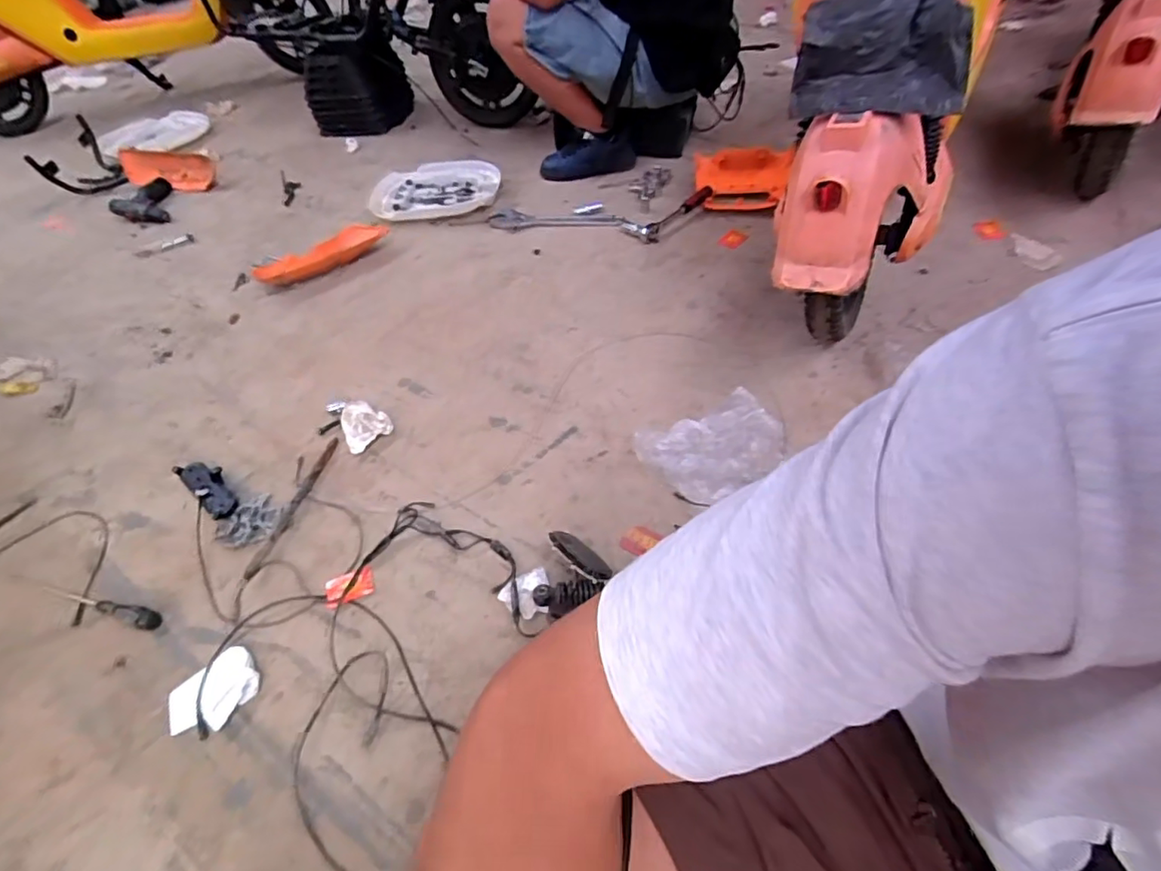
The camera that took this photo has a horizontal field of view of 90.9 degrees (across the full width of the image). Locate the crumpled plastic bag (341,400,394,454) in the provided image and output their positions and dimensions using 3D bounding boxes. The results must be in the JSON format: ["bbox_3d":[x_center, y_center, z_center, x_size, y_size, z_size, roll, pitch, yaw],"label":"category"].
[{"bbox_3d":[-0.415,-0.023,1.083,0.086,0.021,0.108,-37,57,-23],"label":"crumpled plastic bag"}]

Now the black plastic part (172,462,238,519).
[{"bbox_3d":[-0.648,0.091,1.005,0.166,0.033,0.055,32,59,27],"label":"black plastic part"}]

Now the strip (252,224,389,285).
[{"bbox_3d":[-0.641,-0.453,1.444,0.346,0.044,0.110,-26,53,-16],"label":"strip"}]

